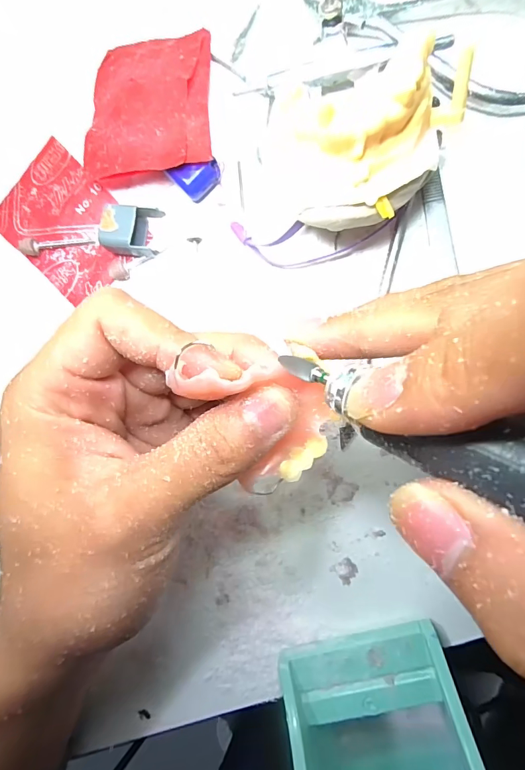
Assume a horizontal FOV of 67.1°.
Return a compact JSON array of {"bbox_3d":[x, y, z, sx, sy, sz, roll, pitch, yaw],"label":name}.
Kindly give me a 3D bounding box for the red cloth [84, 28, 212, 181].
[{"bbox_3d":[-0.060,-0.145,0.203,0.066,0.020,0.079,-3,90,7],"label":"red cloth"}]

